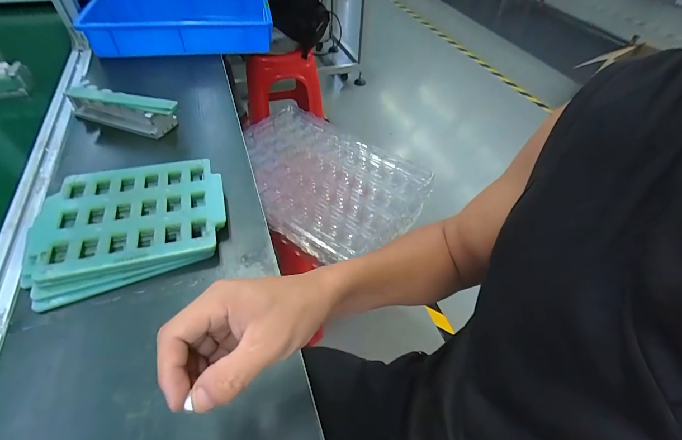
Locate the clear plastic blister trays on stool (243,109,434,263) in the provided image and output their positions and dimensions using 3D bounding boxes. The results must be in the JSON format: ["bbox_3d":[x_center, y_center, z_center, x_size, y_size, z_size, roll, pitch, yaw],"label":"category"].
[{"bbox_3d":[-0.059,-0.123,0.831,0.518,0.053,0.364,33,54,22],"label":"clear plastic blister trays on stool"}]

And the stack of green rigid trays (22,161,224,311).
[{"bbox_3d":[-0.282,-0.001,0.442,0.232,0.029,0.189,-13,51,-16],"label":"stack of green rigid trays"}]

